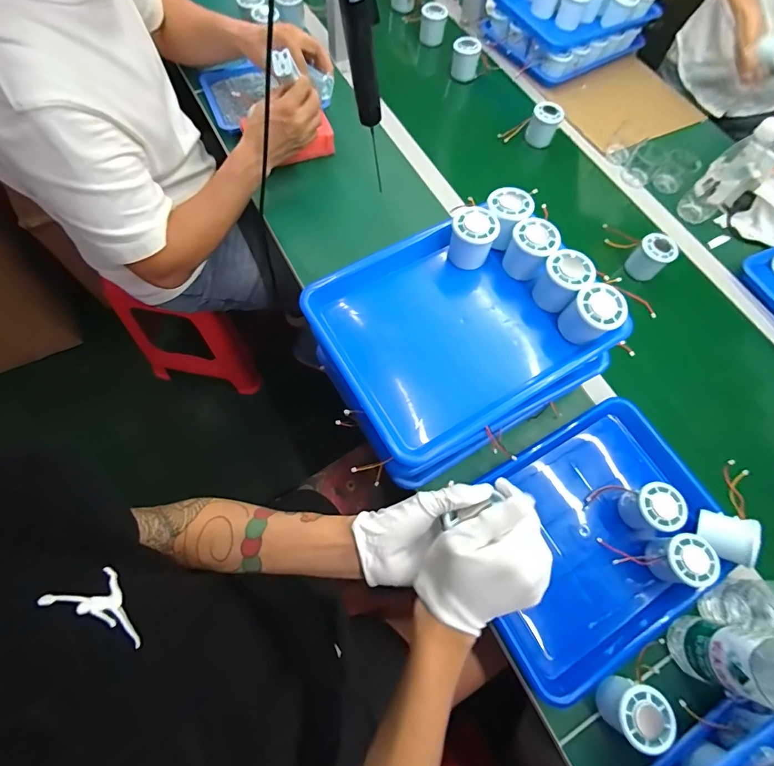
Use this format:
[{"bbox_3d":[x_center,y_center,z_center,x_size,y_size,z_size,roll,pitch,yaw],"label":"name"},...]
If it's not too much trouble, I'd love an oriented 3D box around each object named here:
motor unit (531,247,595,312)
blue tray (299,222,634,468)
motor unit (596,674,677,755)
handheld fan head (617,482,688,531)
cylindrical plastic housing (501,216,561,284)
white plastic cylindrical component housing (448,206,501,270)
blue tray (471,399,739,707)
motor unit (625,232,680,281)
[{"bbox_3d":[0.217,-0.125,0.507,0.052,0.053,0.054,37,69,13],"label":"motor unit"},{"bbox_3d":[0.087,-0.069,0.522,0.318,0.064,0.253,-29,70,-15],"label":"blue tray"},{"bbox_3d":[0.266,0.354,0.444,0.050,0.055,0.055,18,66,5],"label":"motor unit"},{"bbox_3d":[0.338,0.159,0.522,0.056,0.042,0.055,1,65,-3],"label":"handheld fan head"},{"bbox_3d":[0.184,-0.169,0.527,0.057,0.058,0.052,1,65,-3],"label":"cylindrical plastic housing"},{"bbox_3d":[0.111,-0.186,0.530,0.055,0.057,0.050,1,65,-3],"label":"white plastic cylindrical component housing"},{"bbox_3d":[0.263,0.196,0.536,0.319,0.052,0.243,-24,69,-13],"label":"blue tray"},{"bbox_3d":[0.454,-0.215,0.707,0.053,0.063,0.058,-33,71,-17],"label":"motor unit"}]

